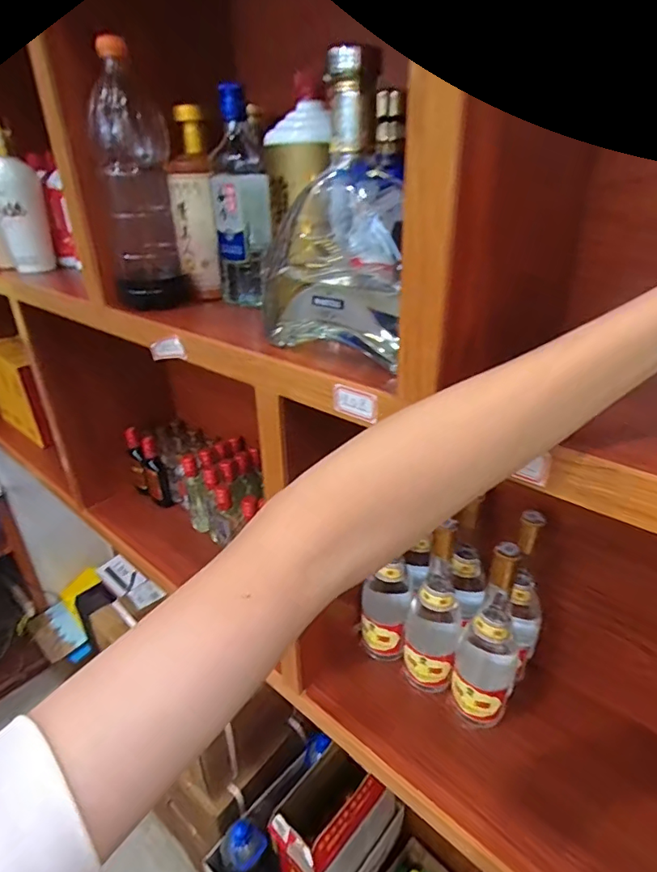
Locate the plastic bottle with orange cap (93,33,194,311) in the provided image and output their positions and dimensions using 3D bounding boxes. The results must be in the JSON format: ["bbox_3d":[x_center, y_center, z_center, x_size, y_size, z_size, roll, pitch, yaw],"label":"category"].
[{"bbox_3d":[-0.231,-0.296,0.604,0.083,0.276,0.080,-12,30,-18],"label":"plastic bottle with orange cap"}]

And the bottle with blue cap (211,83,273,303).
[{"bbox_3d":[-0.106,-0.281,0.607,0.066,0.228,0.067,-7,29,-9],"label":"bottle with blue cap"}]

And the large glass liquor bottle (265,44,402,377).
[{"bbox_3d":[0.000,-0.179,0.416,0.116,0.212,0.123,-4,29,-5],"label":"large glass liquor bottle"}]

